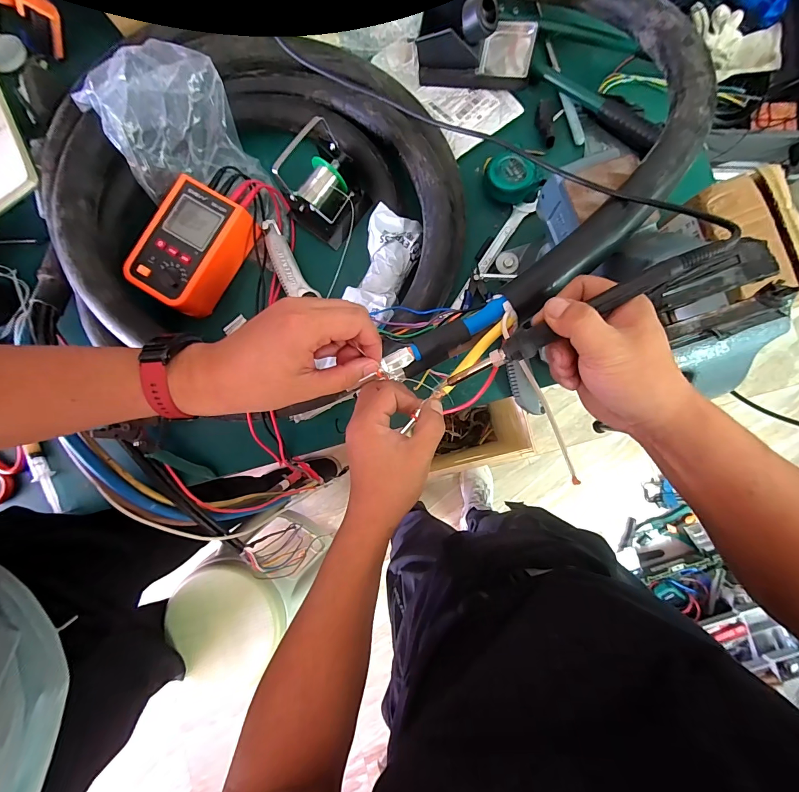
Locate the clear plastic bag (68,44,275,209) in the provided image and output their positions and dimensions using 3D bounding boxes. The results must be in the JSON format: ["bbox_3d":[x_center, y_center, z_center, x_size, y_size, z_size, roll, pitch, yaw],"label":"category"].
[{"bbox_3d":[-0.283,-0.350,0.463,0.148,0.114,0.139,-19,85,2],"label":"clear plastic bag"}]

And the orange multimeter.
[{"bbox_3d":[-0.274,-0.196,0.485,0.105,0.054,0.154,34,88,5],"label":"orange multimeter"}]

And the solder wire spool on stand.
[{"bbox_3d":[-0.095,-0.263,0.481,0.094,0.088,0.089,32,88,5],"label":"solder wire spool on stand"}]

